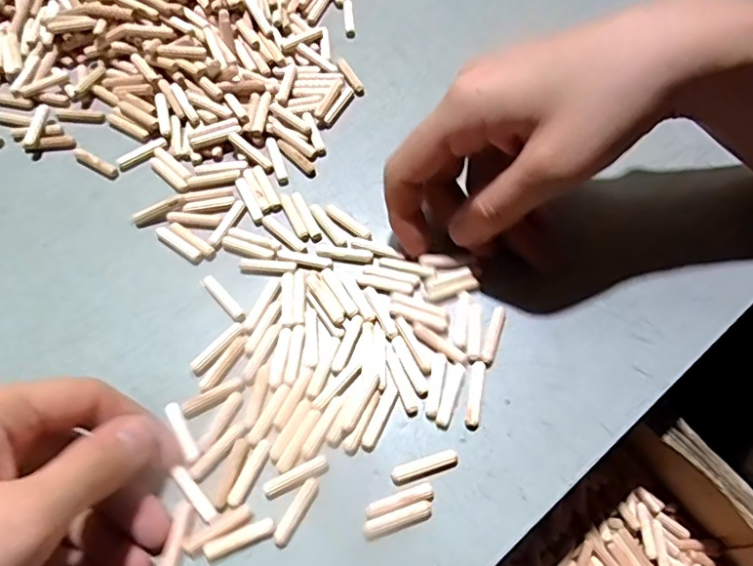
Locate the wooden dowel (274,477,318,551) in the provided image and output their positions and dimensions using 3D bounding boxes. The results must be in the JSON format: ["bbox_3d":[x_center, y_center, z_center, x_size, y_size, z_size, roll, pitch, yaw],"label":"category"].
[{"bbox_3d":[-0.034,0.096,0.234,0.007,0.004,0.029,26,67,12],"label":"wooden dowel"}]

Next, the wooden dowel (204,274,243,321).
[{"bbox_3d":[-0.077,0.007,0.277,0.007,0.004,0.029,-39,70,-17],"label":"wooden dowel"}]

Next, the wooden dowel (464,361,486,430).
[{"bbox_3d":[0.045,0.051,0.253,0.007,0.004,0.031,10,65,5],"label":"wooden dowel"}]

